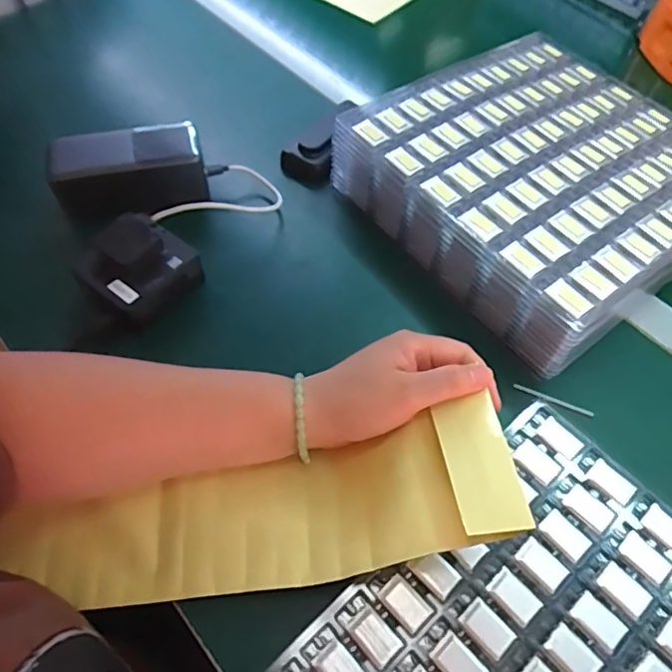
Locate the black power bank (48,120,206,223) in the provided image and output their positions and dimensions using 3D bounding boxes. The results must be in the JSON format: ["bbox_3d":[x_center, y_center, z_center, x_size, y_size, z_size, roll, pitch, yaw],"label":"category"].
[{"bbox_3d":[-0.187,-0.150,0.509,0.133,0.057,0.060,-7,58,-8],"label":"black power bank"}]

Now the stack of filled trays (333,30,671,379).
[{"bbox_3d":[0.183,-0.139,0.496,0.258,0.073,0.265,-33,65,-21],"label":"stack of filled trays"}]

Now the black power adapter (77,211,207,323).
[{"bbox_3d":[-0.160,-0.053,0.448,0.074,0.048,0.079,36,63,18],"label":"black power adapter"}]

